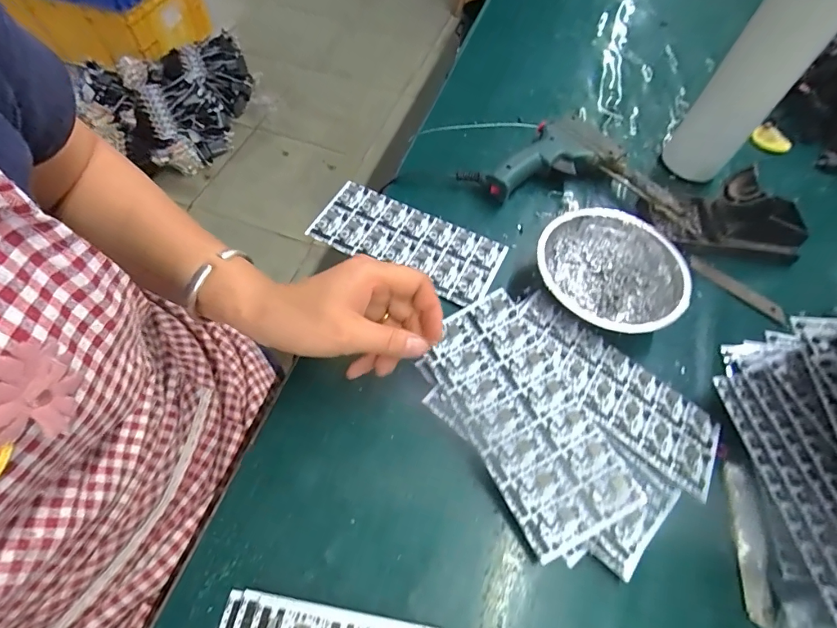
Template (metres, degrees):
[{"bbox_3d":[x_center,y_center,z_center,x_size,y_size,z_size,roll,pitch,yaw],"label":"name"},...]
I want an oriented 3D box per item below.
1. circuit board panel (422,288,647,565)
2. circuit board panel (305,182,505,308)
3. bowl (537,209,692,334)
[{"bbox_3d":[0.073,0.071,0.317,0.078,0.004,0.171,-30,69,-3],"label":"circuit board panel"},{"bbox_3d":[-0.011,-0.069,0.420,0.174,0.010,0.077,25,60,10],"label":"circuit board panel"},{"bbox_3d":[0.165,-0.032,0.393,0.125,0.043,0.122,2,59,-4],"label":"bowl"}]

